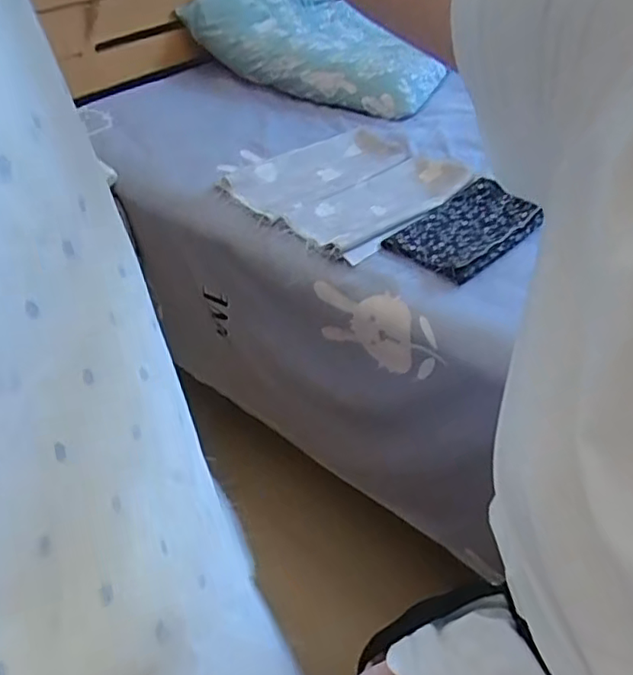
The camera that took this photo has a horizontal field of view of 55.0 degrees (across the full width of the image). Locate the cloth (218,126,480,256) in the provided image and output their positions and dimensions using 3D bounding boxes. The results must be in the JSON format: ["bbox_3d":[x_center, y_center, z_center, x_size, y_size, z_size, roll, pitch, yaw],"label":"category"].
[{"bbox_3d":[0.043,-0.203,0.781,0.227,0.021,0.257,31,50,32],"label":"cloth"}]

